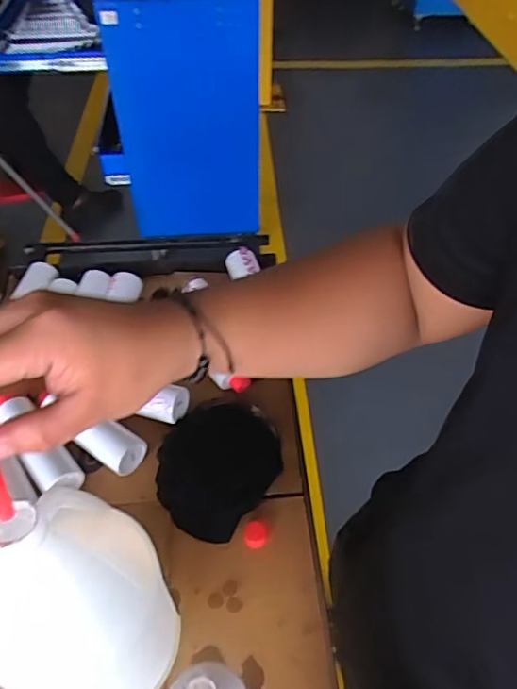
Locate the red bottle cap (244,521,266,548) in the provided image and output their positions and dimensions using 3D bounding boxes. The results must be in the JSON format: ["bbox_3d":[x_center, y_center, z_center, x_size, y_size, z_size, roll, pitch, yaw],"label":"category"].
[{"bbox_3d":[-0.004,0.225,0.622,0.026,0.020,0.029,-3,49,-3],"label":"red bottle cap"}]

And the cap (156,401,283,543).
[{"bbox_3d":[-0.055,0.150,0.674,0.134,0.038,0.164,29,55,23],"label":"cap"}]

